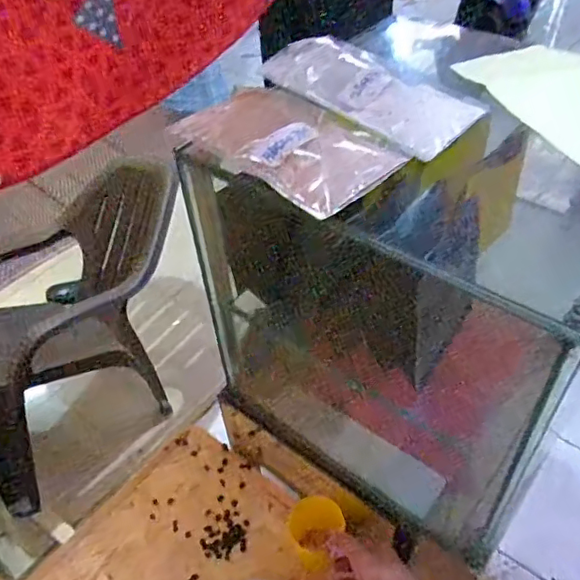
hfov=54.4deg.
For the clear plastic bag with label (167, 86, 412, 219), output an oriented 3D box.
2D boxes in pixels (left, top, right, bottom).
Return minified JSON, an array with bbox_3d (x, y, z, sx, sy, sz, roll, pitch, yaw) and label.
[{"bbox_3d":[-0.009,-0.131,0.493,0.120,0.022,0.193,-37,53,-28],"label":"clear plastic bag with label"}]

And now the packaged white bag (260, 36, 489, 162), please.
[{"bbox_3d":[0.073,-0.191,0.528,0.196,0.030,0.098,32,56,31],"label":"packaged white bag"}]

